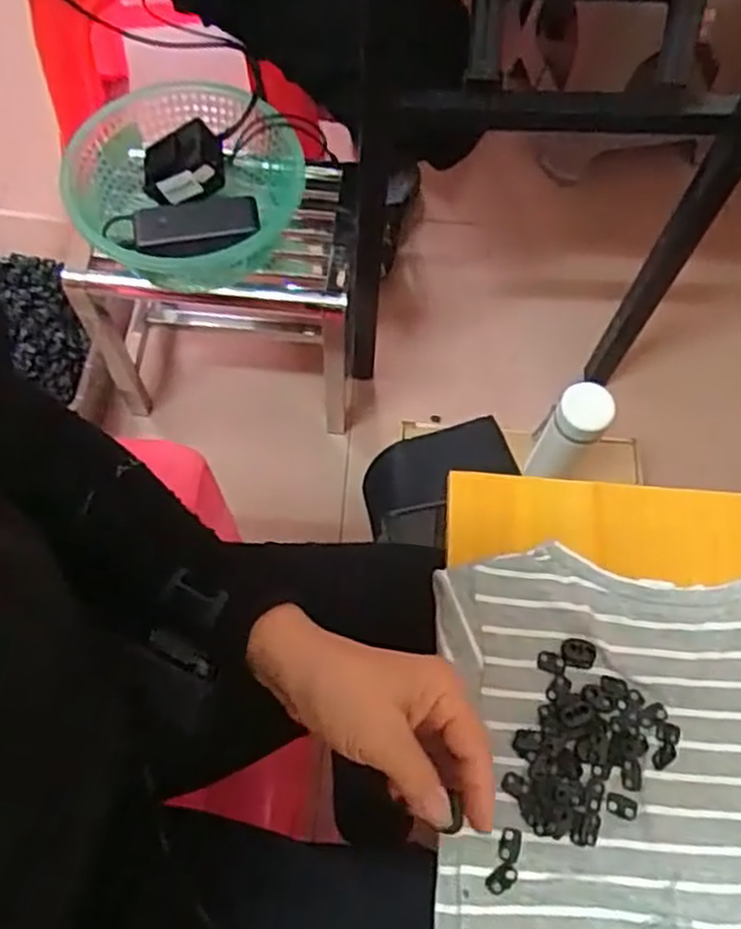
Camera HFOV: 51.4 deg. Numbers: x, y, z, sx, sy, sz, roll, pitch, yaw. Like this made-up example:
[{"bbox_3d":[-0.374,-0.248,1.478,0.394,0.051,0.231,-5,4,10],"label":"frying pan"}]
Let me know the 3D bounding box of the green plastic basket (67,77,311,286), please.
[{"bbox_3d":[-0.204,-0.289,0.831,0.236,0.093,0.232,12,67,4],"label":"green plastic basket"}]

